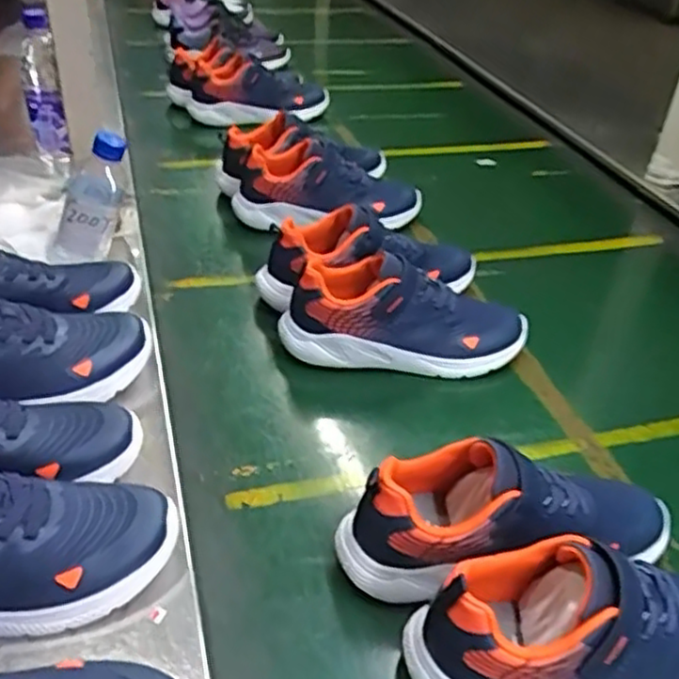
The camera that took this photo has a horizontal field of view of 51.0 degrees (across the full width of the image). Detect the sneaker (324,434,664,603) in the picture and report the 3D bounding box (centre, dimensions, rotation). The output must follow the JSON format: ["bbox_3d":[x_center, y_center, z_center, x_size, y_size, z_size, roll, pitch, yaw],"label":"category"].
[{"bbox_3d":[0.130,0.131,0.536,0.259,0.103,0.100,2,36,-1],"label":"sneaker"}]

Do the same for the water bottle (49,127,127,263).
[{"bbox_3d":[-0.262,-0.146,0.745,0.062,0.151,0.054,32,15,33],"label":"water bottle"}]

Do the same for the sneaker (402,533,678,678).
[{"bbox_3d":[0.174,0.191,0.466,0.249,0.105,0.078,1,36,-2],"label":"sneaker"}]

